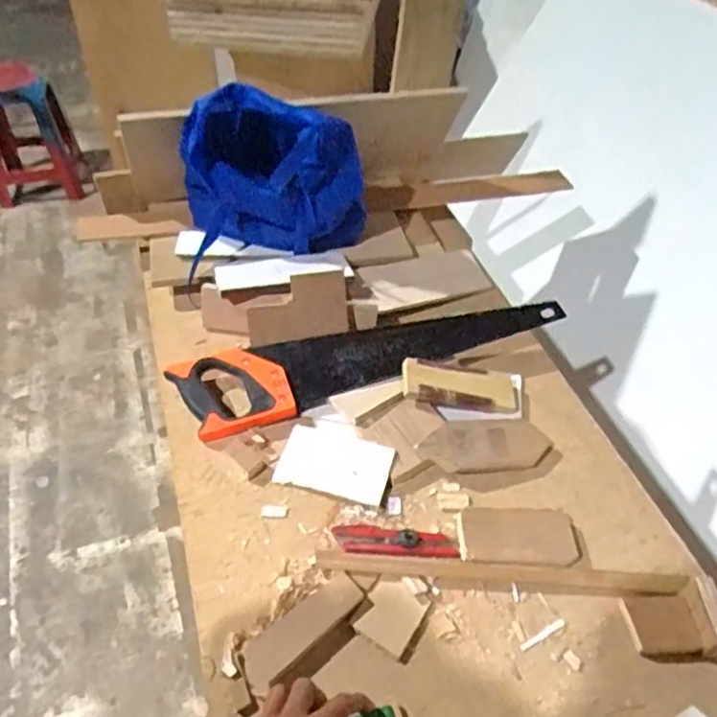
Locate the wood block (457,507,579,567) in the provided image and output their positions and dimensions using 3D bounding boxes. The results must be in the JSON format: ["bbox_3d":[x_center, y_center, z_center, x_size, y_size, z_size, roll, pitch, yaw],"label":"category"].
[{"bbox_3d":[0.174,0.196,0.690,0.127,0.021,0.063,0,46,-3],"label":"wood block"}]

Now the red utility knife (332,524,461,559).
[{"bbox_3d":[0.041,0.200,0.682,0.132,0.015,0.036,3,46,1],"label":"red utility knife"}]

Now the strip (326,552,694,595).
[{"bbox_3d":[0.150,0.224,0.663,0.376,0.018,0.026,4,46,1],"label":"strip"}]

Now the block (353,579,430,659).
[{"bbox_3d":[0.034,0.258,0.634,0.058,0.011,0.064,24,50,19],"label":"block"}]

